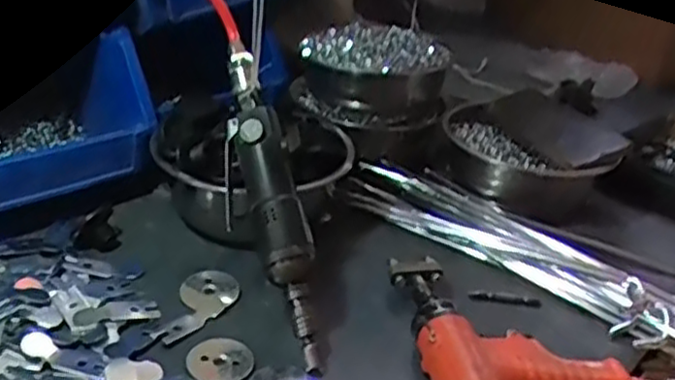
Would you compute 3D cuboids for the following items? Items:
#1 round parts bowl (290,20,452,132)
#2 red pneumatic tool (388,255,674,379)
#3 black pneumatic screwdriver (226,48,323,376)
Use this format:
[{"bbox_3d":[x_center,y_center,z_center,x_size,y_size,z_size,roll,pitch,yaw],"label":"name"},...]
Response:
[{"bbox_3d":[0.037,-0.135,0.833,0.171,0.078,0.148,6,26,-2],"label":"round parts bowl"},{"bbox_3d":[0.146,0.108,0.563,0.195,0.041,0.183,-2,29,-16],"label":"red pneumatic tool"},{"bbox_3d":[-0.054,0.009,0.548,0.047,0.045,0.261,-7,71,-26],"label":"black pneumatic screwdriver"}]

